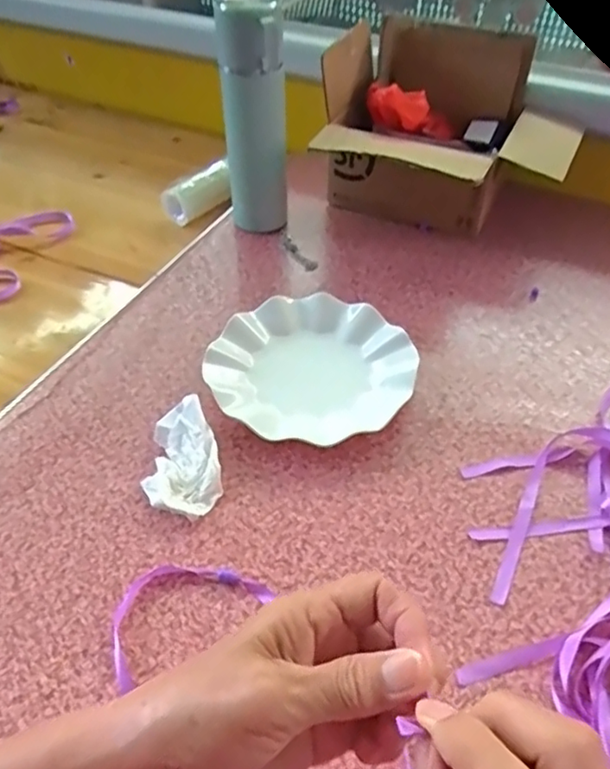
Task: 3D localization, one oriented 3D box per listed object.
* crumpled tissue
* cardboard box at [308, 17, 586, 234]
[{"bbox_3d":[-0.100,0.058,0.488,0.057,0.028,0.098,-6,47,-6],"label":"crumpled tissue"},{"bbox_3d":[0.163,-0.282,0.711,0.276,0.181,0.229,14,48,12],"label":"cardboard box"}]

